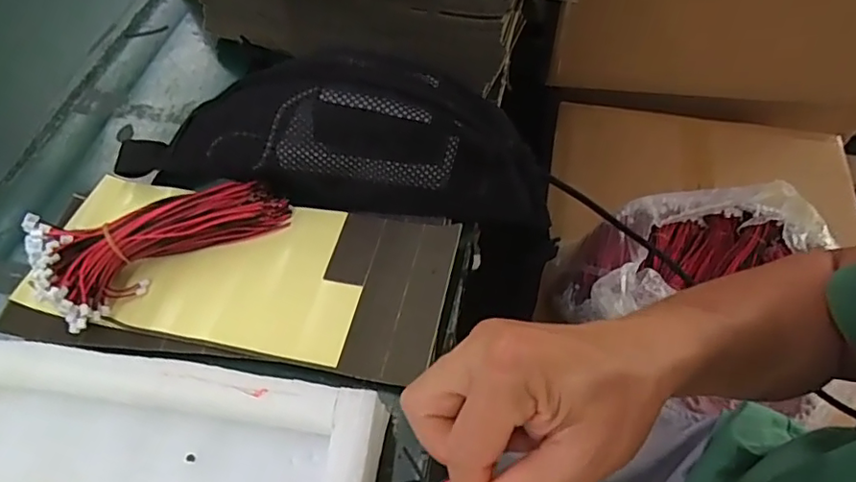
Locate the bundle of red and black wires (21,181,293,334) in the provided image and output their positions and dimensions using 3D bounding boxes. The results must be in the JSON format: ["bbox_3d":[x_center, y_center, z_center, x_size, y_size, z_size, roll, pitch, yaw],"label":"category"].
[{"bbox_3d":[-0.187,-0.006,0.409,0.168,0.044,0.076,-25,59,-15],"label":"bundle of red and black wires"}]

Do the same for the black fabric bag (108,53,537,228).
[{"bbox_3d":[-0.069,-0.083,0.435,0.319,0.089,0.084,8,56,6],"label":"black fabric bag"}]

